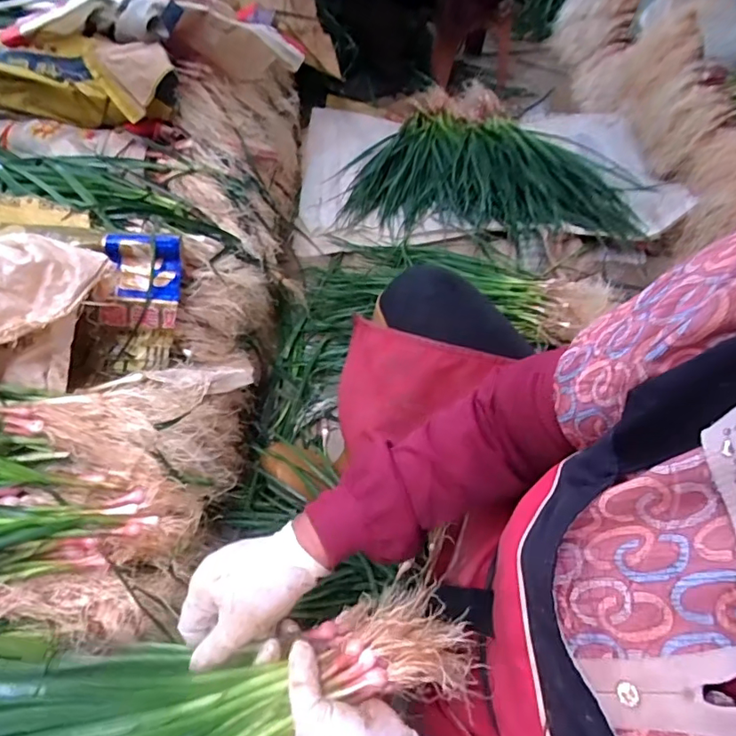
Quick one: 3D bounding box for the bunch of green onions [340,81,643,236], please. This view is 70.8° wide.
[{"bbox_3d":[0.312,-0.597,1.450,0.719,0.088,0.659,3,53,-2],"label":"bunch of green onions"}]

